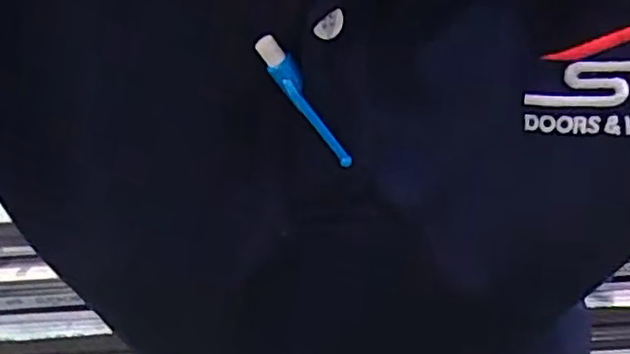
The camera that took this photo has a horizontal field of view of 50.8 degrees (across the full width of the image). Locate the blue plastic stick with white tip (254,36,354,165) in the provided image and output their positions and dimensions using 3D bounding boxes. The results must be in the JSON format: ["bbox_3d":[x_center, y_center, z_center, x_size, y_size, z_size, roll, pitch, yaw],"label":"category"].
[{"bbox_3d":[-0.003,-0.025,0.225,0.007,0.052,0.007,-44,23,-23],"label":"blue plastic stick with white tip"}]

